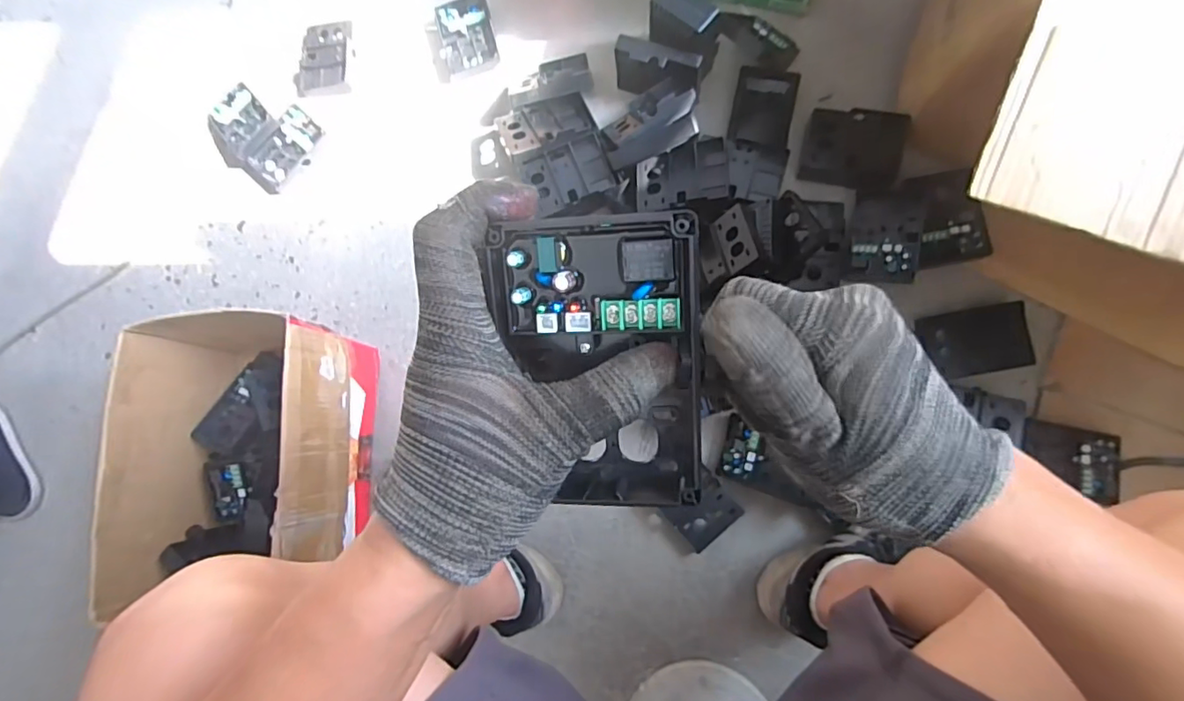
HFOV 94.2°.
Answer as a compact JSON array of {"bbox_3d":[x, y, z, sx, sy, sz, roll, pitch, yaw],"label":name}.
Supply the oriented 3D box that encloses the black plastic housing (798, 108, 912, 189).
[{"bbox_3d":[0.369,-0.288,0.778,0.129,0.035,0.112,9,85,6],"label":"black plastic housing"}]

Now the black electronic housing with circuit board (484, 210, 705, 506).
[{"bbox_3d":[0.005,0.004,0.242,0.085,0.040,0.123,1,110,12],"label":"black electronic housing with circuit board"}]

